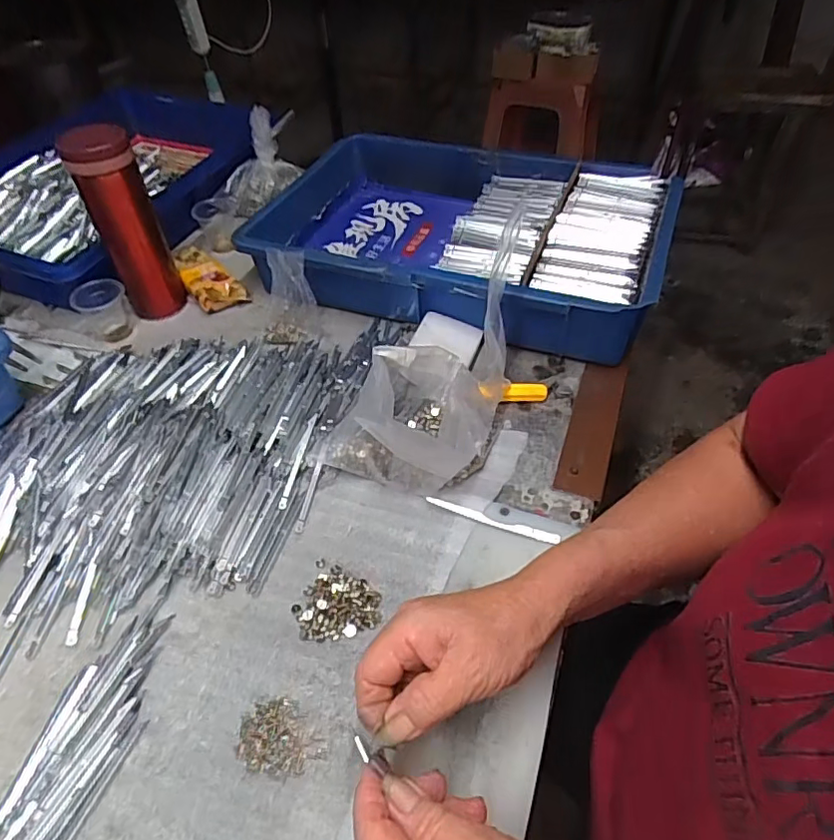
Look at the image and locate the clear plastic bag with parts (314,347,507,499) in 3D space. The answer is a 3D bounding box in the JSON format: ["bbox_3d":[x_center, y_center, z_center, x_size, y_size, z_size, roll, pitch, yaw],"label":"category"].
[{"bbox_3d":[-0.001,-0.016,0.469,0.121,0.087,0.127,15,49,16],"label":"clear plastic bag with parts"}]

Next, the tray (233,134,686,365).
[{"bbox_3d":[0.046,-0.206,0.652,0.438,0.093,0.298,16,49,16],"label":"tray"}]

